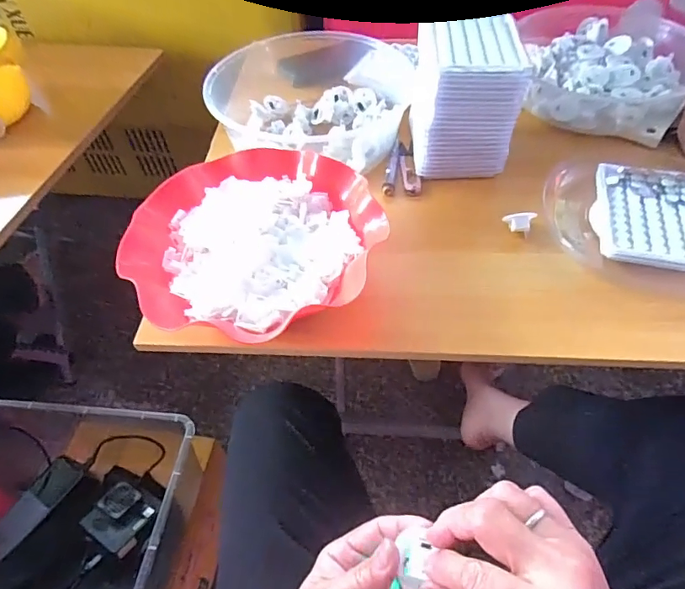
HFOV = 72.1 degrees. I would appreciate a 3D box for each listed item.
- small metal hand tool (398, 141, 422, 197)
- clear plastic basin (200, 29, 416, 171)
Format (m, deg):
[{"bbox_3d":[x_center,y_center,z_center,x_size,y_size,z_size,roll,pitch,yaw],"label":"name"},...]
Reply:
[{"bbox_3d":[0.078,-0.152,0.556,0.021,0.011,0.093,-4,53,0],"label":"small metal hand tool"},{"bbox_3d":[-0.036,-0.262,0.603,0.235,0.076,0.223,-1,53,2],"label":"clear plastic basin"}]

